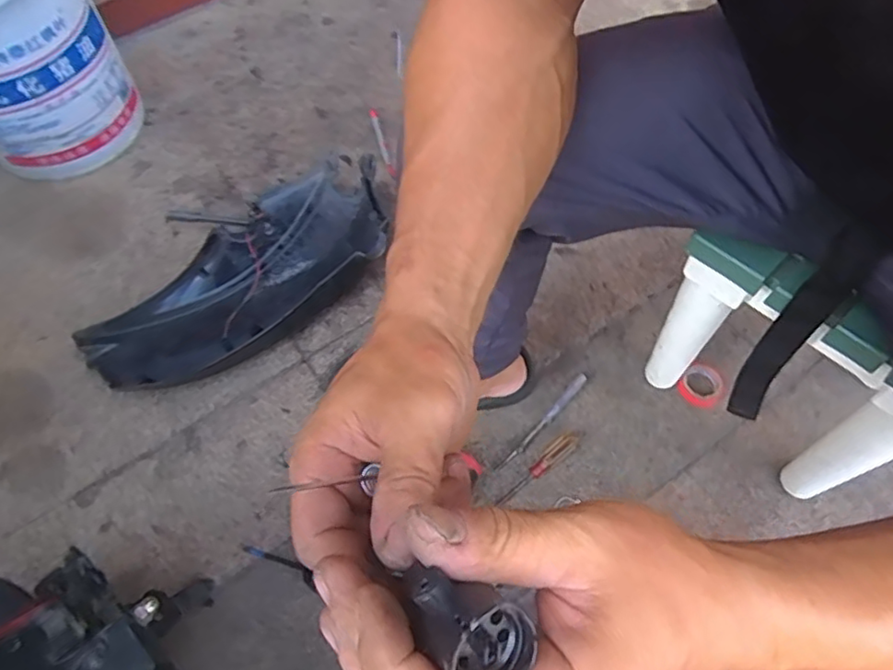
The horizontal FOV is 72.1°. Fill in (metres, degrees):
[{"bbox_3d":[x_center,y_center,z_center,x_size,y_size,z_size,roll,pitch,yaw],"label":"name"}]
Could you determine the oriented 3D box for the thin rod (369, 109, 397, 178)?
[{"bbox_3d":[-0.108,-0.325,1.027,0.014,0.015,0.157,-15,63,-5],"label":"thin rod"}]

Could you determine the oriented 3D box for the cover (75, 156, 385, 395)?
[{"bbox_3d":[-0.277,-0.069,0.854,0.438,0.065,0.204,-37,67,-15],"label":"cover"}]

